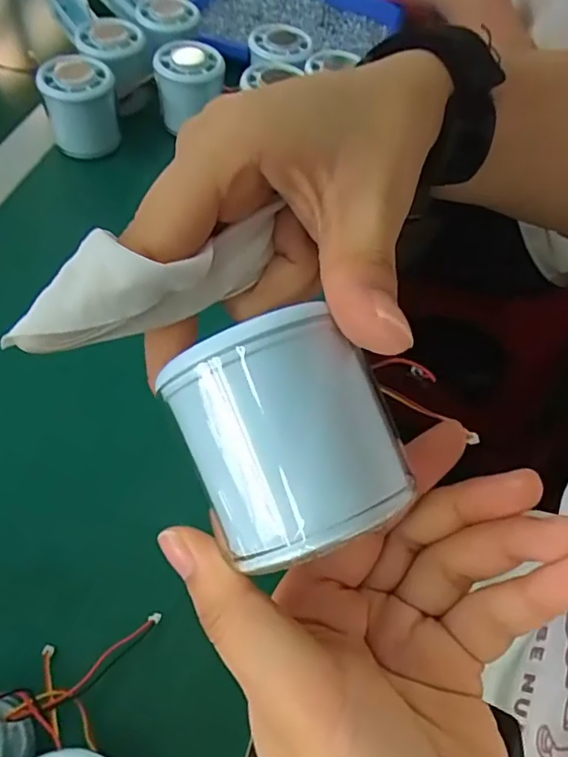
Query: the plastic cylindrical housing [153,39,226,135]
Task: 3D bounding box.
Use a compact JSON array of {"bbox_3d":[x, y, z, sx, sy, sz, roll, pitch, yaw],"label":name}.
[{"bbox_3d":[-0.081,-0.253,0.492,0.051,0.053,0.055,29,60,13],"label":"plastic cylindrical housing"}]

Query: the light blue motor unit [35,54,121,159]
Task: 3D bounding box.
[{"bbox_3d":[-0.169,-0.226,0.477,0.054,0.071,0.057,-11,59,-11],"label":"light blue motor unit"}]

